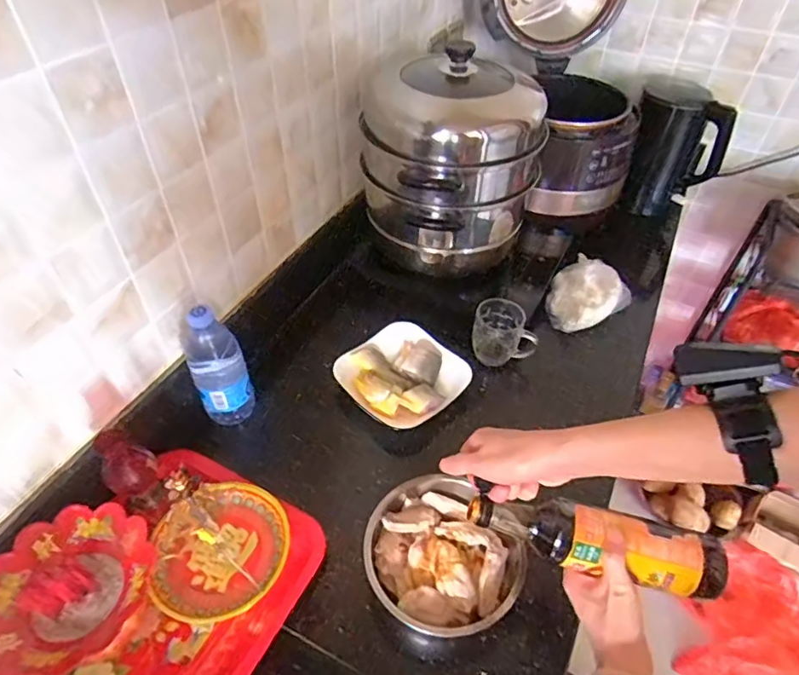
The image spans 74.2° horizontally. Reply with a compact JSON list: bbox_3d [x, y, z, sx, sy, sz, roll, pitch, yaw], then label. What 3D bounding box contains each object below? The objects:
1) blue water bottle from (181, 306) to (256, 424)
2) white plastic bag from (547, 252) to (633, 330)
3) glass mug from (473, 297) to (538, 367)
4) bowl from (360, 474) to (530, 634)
[{"bbox_3d":[-0.248,0.035,0.721,0.070,0.191,0.075,1,46,-1],"label":"blue water bottle"},{"bbox_3d":[0.321,-0.078,0.925,0.136,0.062,0.122,-28,53,-25],"label":"white plastic bag"},{"bbox_3d":[0.167,-0.011,0.850,0.091,0.086,0.071,5,46,3],"label":"glass mug"},{"bbox_3d":[0.045,0.253,0.609,0.165,0.063,0.171,1,46,-1],"label":"bowl"}]

